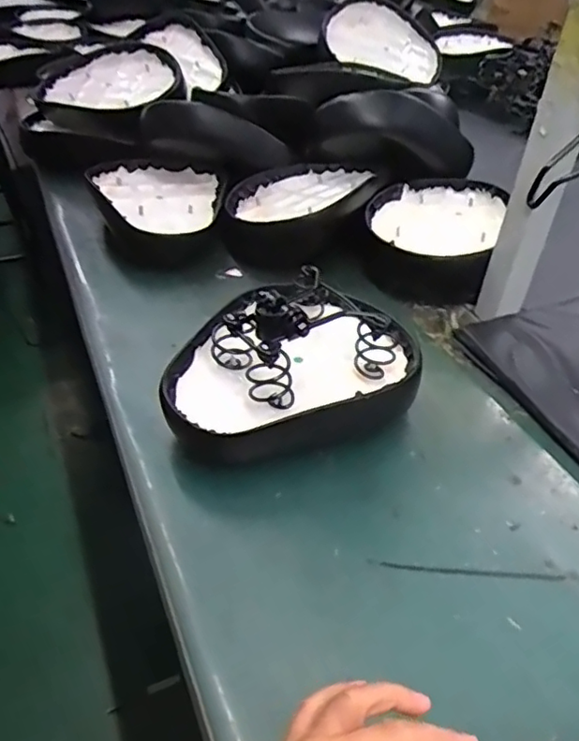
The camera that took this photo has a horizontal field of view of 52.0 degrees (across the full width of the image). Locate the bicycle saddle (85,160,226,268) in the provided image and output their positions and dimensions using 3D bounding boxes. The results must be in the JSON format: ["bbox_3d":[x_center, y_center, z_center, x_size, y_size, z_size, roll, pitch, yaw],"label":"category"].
[{"bbox_3d":[-0.205,-0.259,0.964,0.193,0.086,0.253,-14,43,-17],"label":"bicycle saddle"}]

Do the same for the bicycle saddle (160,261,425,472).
[{"bbox_3d":[0.008,-0.007,0.625,0.283,0.135,0.177,-18,44,-21],"label":"bicycle saddle"}]

